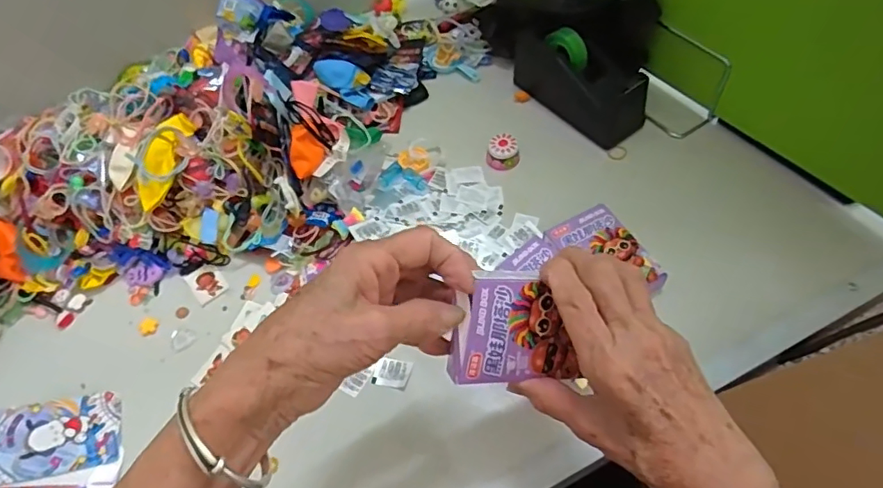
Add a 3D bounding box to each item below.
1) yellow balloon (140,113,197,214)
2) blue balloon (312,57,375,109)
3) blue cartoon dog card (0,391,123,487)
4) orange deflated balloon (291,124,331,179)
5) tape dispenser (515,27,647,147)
[{"bbox_3d":[-0.258,-0.079,0.503,0.034,0.023,0.097,10,75,10],"label":"yellow balloon"},{"bbox_3d":[-0.109,-0.184,0.604,0.036,0.018,0.084,-40,79,-20],"label":"blue balloon"},{"bbox_3d":[-0.307,0.154,0.427,0.087,0.004,0.065,-4,51,-23],"label":"blue cartoon dog card"},{"bbox_3d":[-0.129,-0.092,0.516,0.026,0.025,0.048,0,57,4],"label":"orange deflated balloon"},{"bbox_3d":[0.149,-0.182,0.578,0.058,0.078,0.154,-37,62,-18],"label":"tape dispenser"}]

